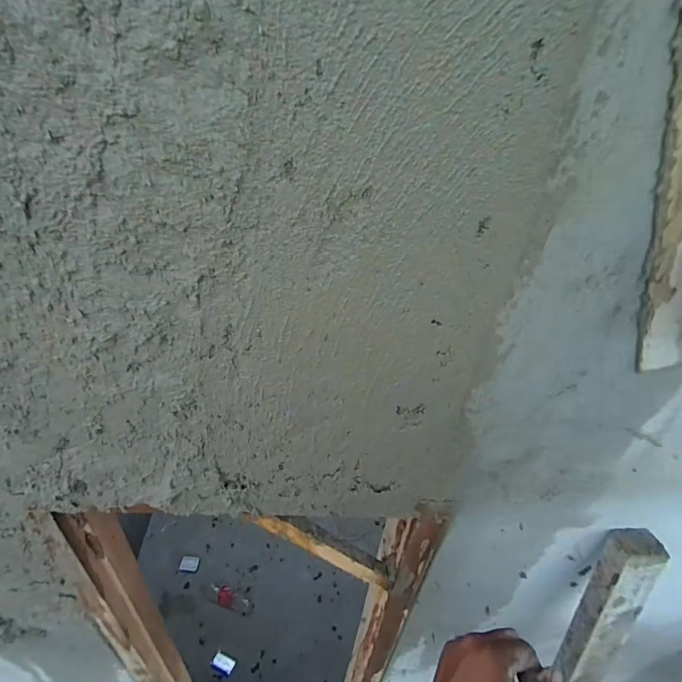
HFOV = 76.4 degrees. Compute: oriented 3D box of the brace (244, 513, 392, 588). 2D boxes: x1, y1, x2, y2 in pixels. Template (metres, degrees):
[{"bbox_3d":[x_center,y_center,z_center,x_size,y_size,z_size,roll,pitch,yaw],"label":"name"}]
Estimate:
[{"bbox_3d":[-0.020,0.321,0.681,0.301,0.041,0.031,40,28,-28],"label":"brace"}]

